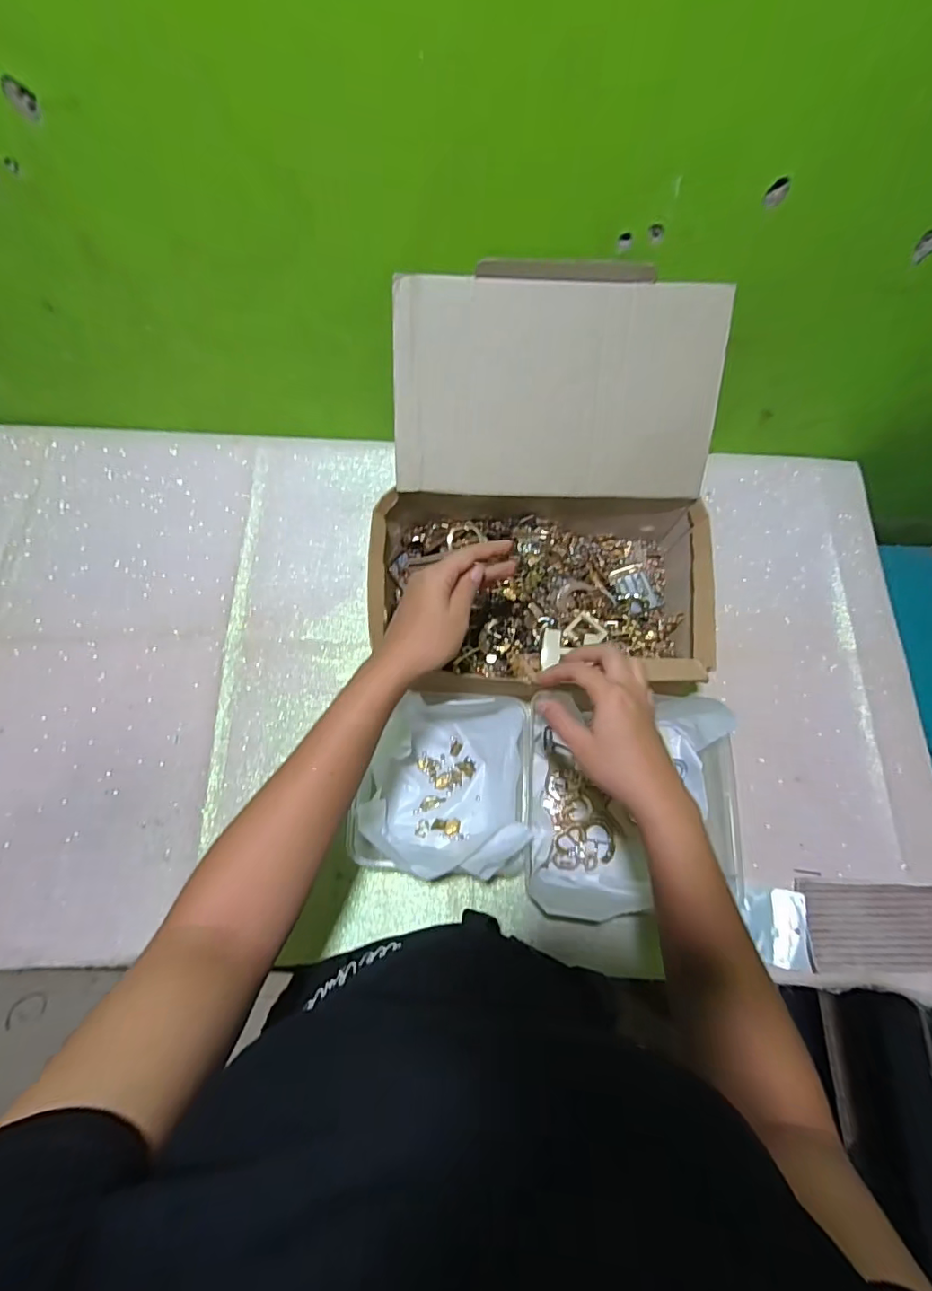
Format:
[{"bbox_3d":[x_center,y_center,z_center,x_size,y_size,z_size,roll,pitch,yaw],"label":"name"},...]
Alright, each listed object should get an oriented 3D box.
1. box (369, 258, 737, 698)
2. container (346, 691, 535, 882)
[{"bbox_3d":[0.084,-0.150,0.545,0.330,0.224,0.325,6,70,0],"label":"box"},{"bbox_3d":[-0.021,0.136,0.528,0.151,0.076,0.153,5,70,0],"label":"container"}]

